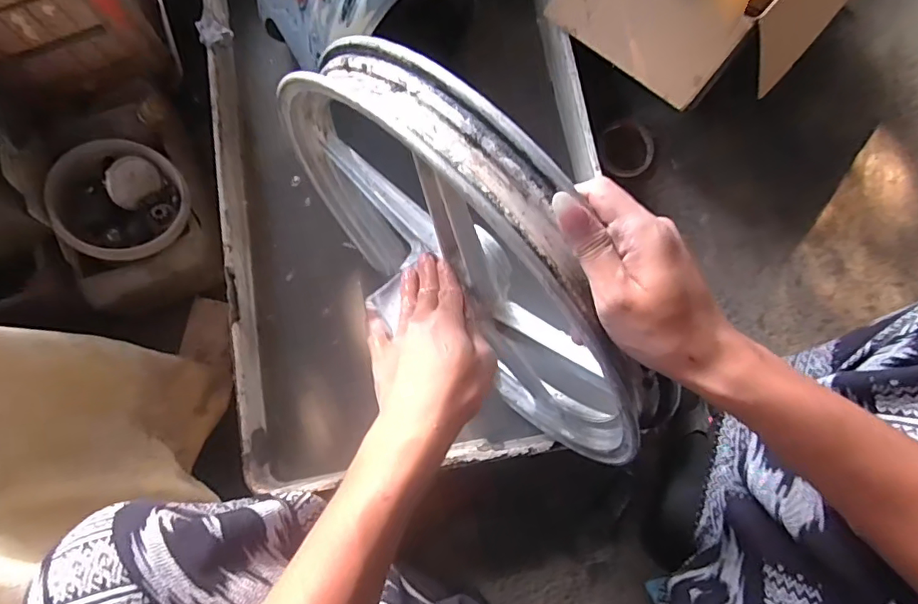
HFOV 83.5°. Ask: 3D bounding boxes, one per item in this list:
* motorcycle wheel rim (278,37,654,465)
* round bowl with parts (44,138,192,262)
[{"bbox_3d":[0.005,-0.031,0.468,0.076,0.372,0.434,-43,82,-9],"label":"motorcycle wheel rim"},{"bbox_3d":[-0.413,-0.126,0.634,0.134,0.060,0.140,0,78,-1],"label":"round bowl with parts"}]

